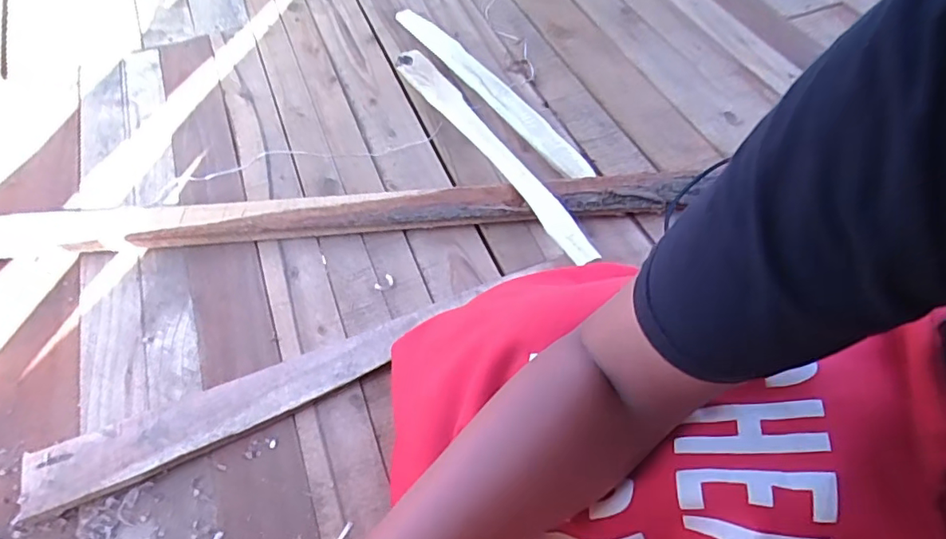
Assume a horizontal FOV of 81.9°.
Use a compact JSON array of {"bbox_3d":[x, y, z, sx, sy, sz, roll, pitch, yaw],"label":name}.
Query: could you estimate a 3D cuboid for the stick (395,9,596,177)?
[{"bbox_3d":[0.023,-0.292,0.846,0.060,0.021,0.470,-32,62,-19],"label":"stick"}]

